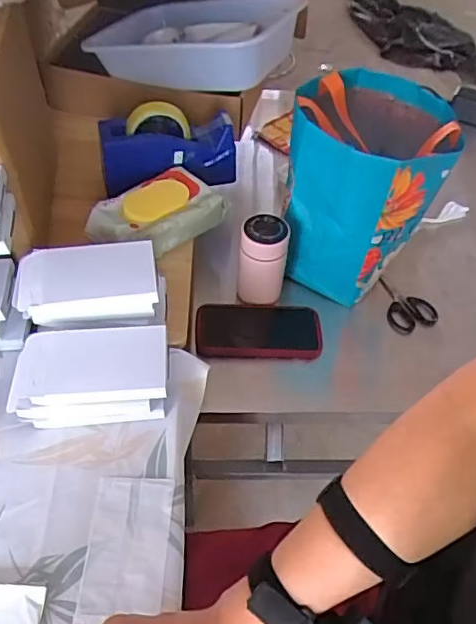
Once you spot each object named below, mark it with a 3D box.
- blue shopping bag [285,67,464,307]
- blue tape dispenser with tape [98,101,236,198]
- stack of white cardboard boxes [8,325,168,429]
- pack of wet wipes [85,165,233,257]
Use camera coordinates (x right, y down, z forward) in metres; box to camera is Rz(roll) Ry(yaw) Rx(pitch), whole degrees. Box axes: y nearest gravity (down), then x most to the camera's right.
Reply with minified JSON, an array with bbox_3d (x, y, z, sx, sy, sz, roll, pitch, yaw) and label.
[{"bbox_3d":[0.175,-0.188,0.802,0.195,0.224,0.245,13,51,7],"label":"blue shopping bag"},{"bbox_3d":[-0.103,-0.248,0.852,0.204,0.112,0.070,-9,51,-11],"label":"blue tape dispenser with tape"},{"bbox_3d":[-0.160,0.070,0.626,0.160,0.057,0.097,-1,51,-4],"label":"stack of white cardboard boxes"},{"bbox_3d":[-0.118,-0.139,0.793,0.104,0.056,0.180,35,57,23],"label":"pack of wet wipes"}]

